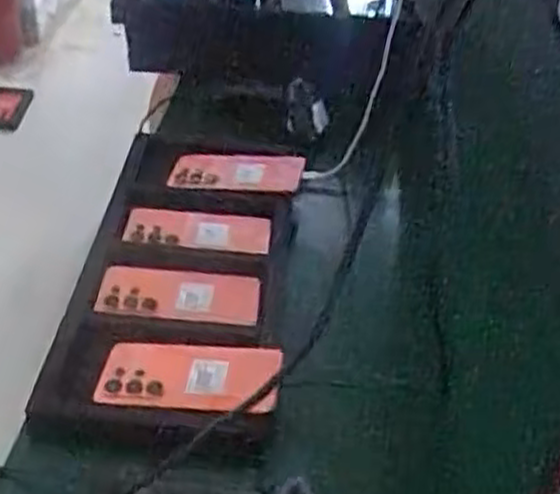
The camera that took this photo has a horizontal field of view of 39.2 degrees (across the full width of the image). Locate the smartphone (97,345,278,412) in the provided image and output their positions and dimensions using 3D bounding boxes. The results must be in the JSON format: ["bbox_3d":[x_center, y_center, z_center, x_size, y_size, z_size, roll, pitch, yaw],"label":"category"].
[{"bbox_3d":[-0.085,0.122,0.744,0.166,0.008,0.075,5,48,9],"label":"smartphone"}]

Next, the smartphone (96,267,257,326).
[{"bbox_3d":[-0.105,0.045,0.841,0.167,0.015,0.075,3,40,-4],"label":"smartphone"}]

